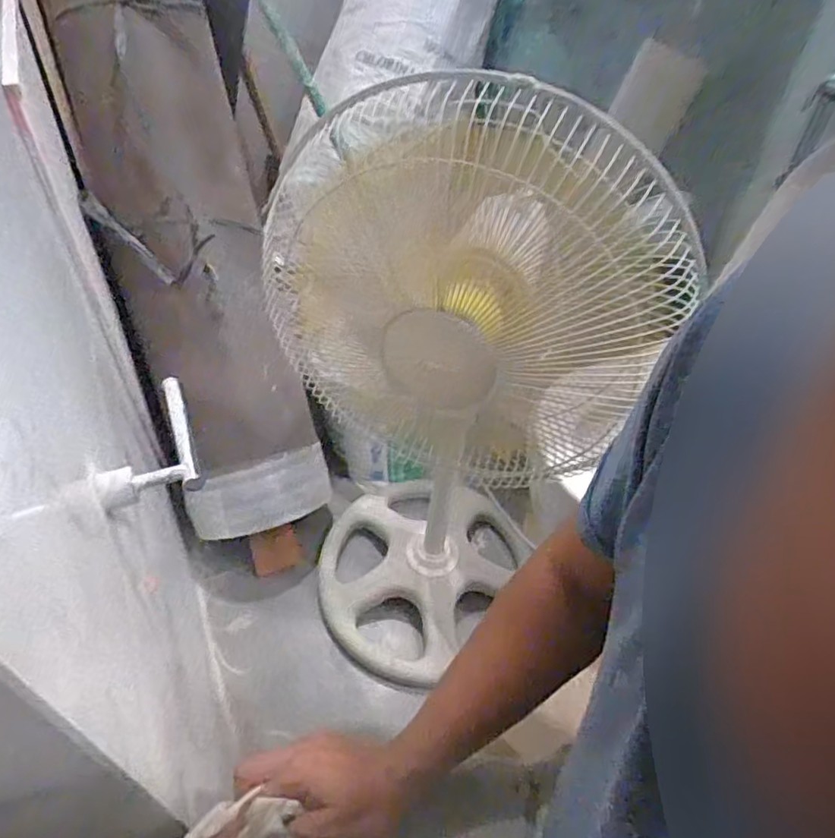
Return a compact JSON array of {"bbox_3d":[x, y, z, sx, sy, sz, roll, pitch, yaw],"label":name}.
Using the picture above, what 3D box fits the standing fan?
[{"bbox_3d":[0.005,0.012,0.836,0.337,0.899,0.360,-18,51,-19],"label":"standing fan"}]

